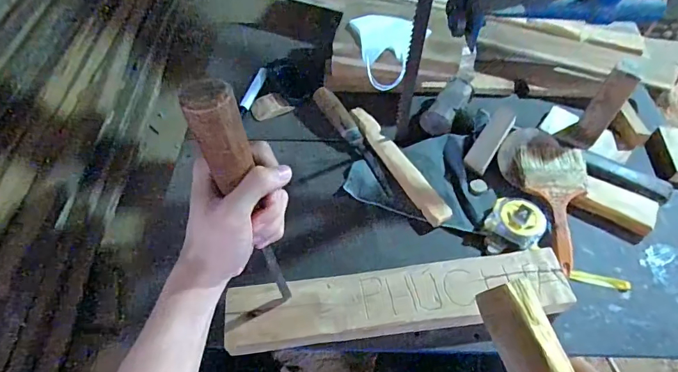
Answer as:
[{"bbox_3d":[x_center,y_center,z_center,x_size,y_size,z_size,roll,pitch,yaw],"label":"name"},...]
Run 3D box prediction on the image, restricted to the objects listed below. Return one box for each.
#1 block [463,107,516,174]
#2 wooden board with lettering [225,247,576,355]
[{"bbox_3d":[0.222,-0.069,0.631,0.033,0.017,0.106,29,80,21],"label":"block"},{"bbox_3d":[0.074,0.127,0.494,0.391,0.041,0.076,-8,55,-2],"label":"wooden board with lettering"}]

